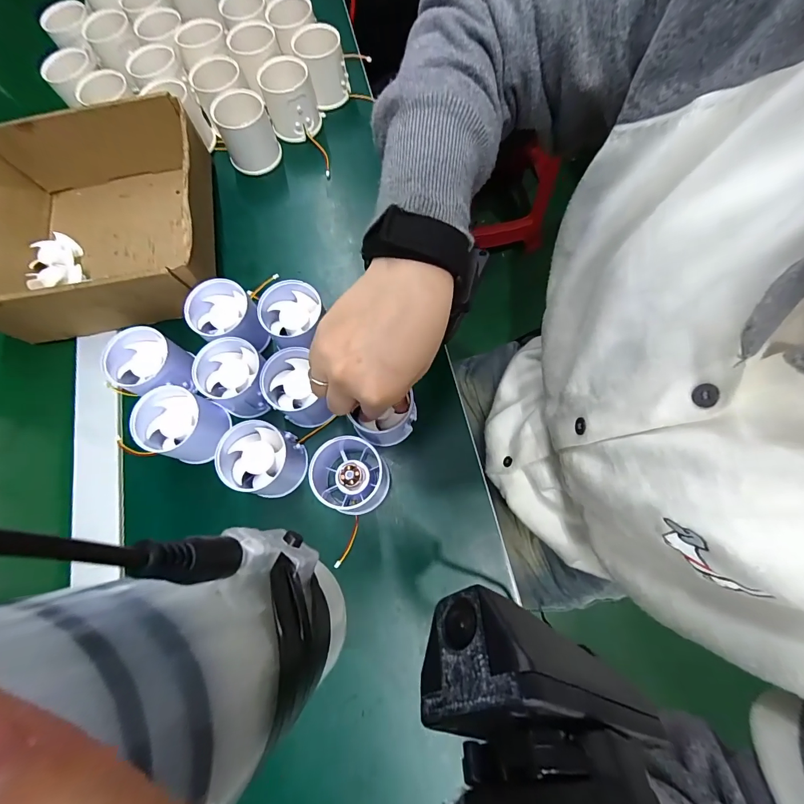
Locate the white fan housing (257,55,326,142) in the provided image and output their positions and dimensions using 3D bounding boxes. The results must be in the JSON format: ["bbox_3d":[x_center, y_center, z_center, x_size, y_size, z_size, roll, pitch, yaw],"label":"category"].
[{"bbox_3d":[-0.121,-0.328,0.410,0.056,0.060,0.052,-19,69,-5],"label":"white fan housing"}]

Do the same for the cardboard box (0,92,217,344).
[{"bbox_3d":[-0.289,-0.166,0.354,0.209,0.085,0.202,-11,68,-2],"label":"cardboard box"}]

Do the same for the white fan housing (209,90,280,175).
[{"bbox_3d":[-0.162,-0.281,0.397,0.055,0.063,0.044,-20,69,-5],"label":"white fan housing"}]

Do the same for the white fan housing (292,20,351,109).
[{"bbox_3d":[-0.088,-0.373,0.417,0.054,0.056,0.048,-9,68,-1],"label":"white fan housing"}]

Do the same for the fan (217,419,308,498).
[{"bbox_3d":[-0.109,0.045,0.292,0.053,0.051,0.053,-1,68,2],"label":"fan"}]

